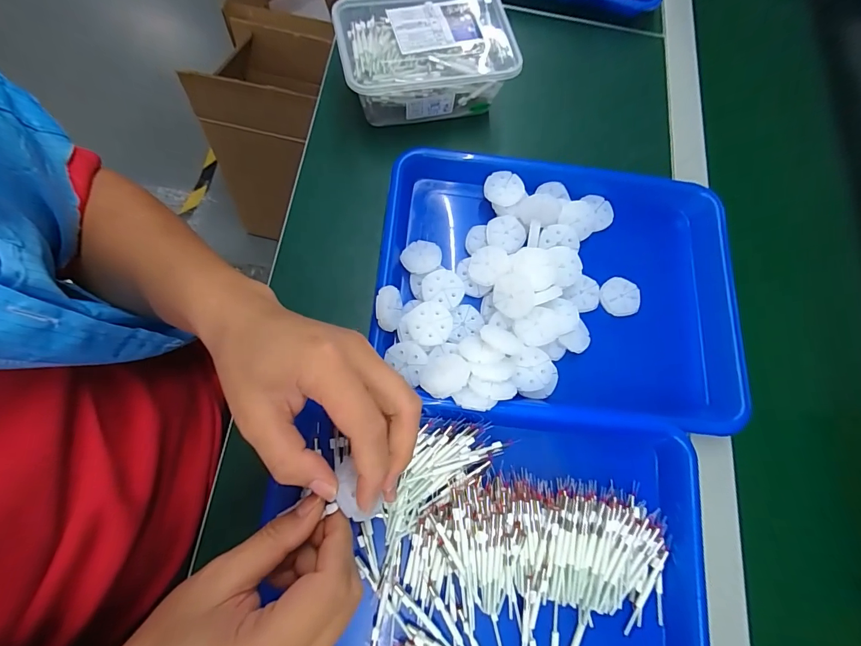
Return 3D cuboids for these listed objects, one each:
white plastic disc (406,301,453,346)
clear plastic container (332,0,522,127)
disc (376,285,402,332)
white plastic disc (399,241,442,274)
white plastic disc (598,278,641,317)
[{"bbox_3d":[0.001,0.001,0.335,0.039,0.009,0.036,1,74,-5],"label":"white plastic disc"},{"bbox_3d":[-0.003,-0.274,0.411,0.179,0.070,0.115,-11,75,-9],"label":"clear plastic container"},{"bbox_3d":[-0.034,-0.014,0.331,0.010,0.035,0.035,3,46,24],"label":"disc"},{"bbox_3d":[-0.008,-0.061,0.367,0.034,0.009,0.034,1,74,-5],"label":"white plastic disc"},{"bbox_3d":[0.183,-0.025,0.376,0.038,0.008,0.036,1,74,-5],"label":"white plastic disc"}]

